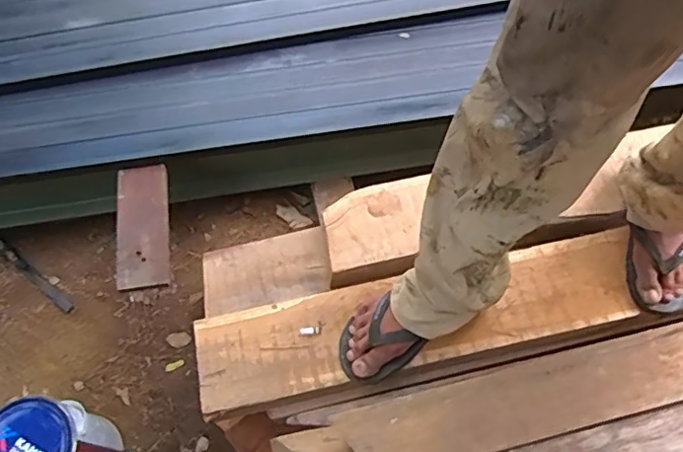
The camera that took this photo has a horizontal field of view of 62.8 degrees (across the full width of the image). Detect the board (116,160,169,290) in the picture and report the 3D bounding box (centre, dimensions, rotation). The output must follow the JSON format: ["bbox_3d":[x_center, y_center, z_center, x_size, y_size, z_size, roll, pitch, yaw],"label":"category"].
[{"bbox_3d":[-0.357,-0.001,0.999,0.087,0.023,0.233,-9,64,-2],"label":"board"}]

